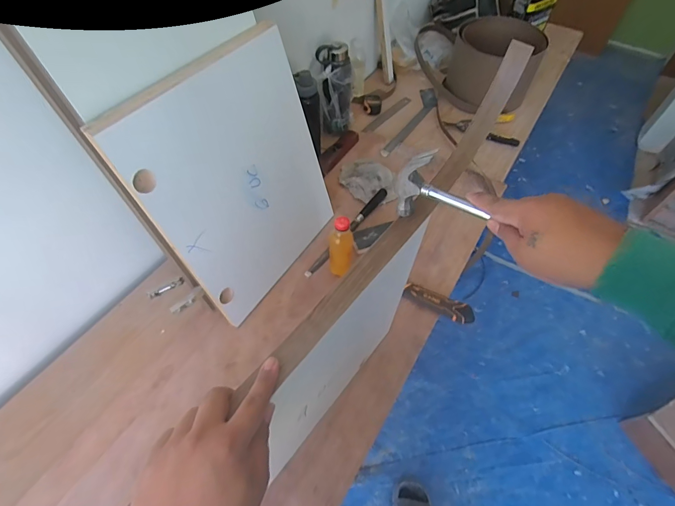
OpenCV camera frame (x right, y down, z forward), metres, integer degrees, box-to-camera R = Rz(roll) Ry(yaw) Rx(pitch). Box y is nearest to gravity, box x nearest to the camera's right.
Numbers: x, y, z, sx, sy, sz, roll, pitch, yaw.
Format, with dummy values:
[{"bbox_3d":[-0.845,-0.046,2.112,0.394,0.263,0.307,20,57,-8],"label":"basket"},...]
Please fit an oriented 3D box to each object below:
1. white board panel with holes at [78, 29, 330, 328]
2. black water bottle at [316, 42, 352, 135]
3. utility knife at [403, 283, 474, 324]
[{"bbox_3d":[-0.166,-0.130,0.734,0.016,0.447,0.380,20,56,32],"label":"white board panel with holes"},{"bbox_3d":[-0.006,-0.471,1.092,0.101,0.233,0.080,0,56,-1],"label":"black water bottle"},{"bbox_3d":[0.227,0.109,0.837,0.159,0.018,0.049,28,60,17],"label":"utility knife"}]

